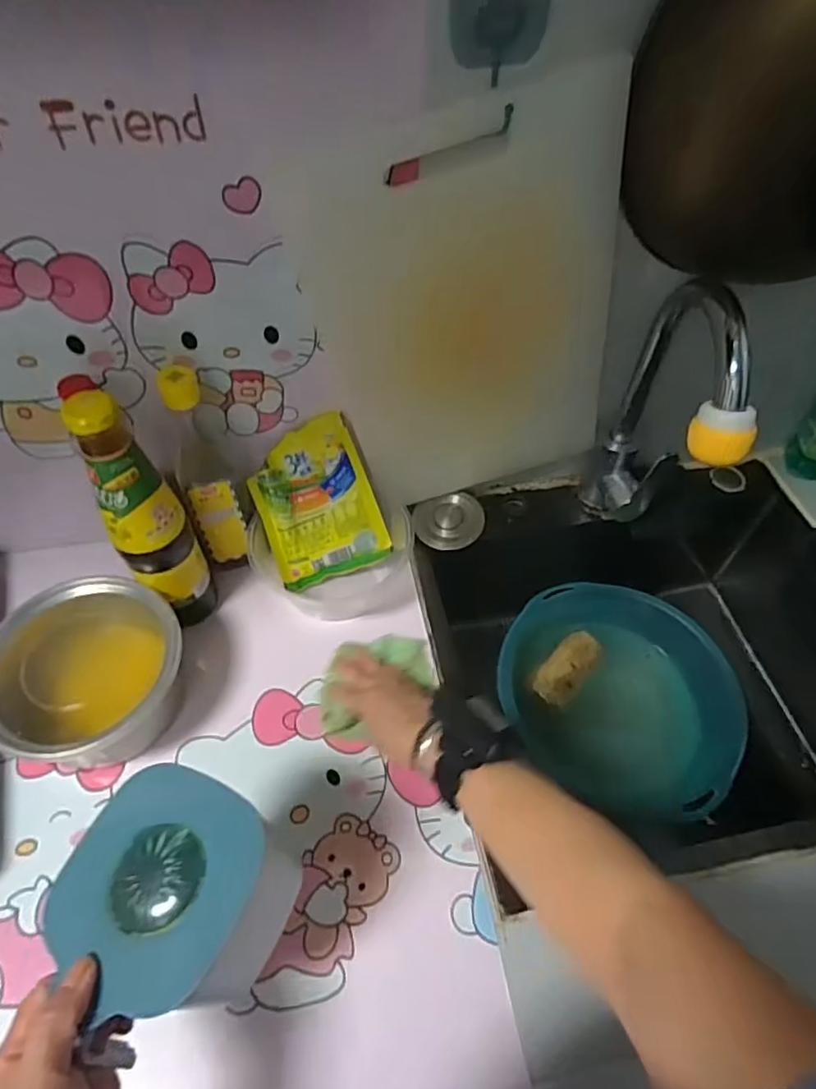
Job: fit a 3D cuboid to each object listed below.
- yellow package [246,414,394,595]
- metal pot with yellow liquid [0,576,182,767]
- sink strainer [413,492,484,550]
[{"bbox_3d":[-0.095,-0.041,0.628,0.118,0.160,0.011,-19,18,-4],"label":"yellow package"},{"bbox_3d":[-0.279,0.119,0.532,0.138,0.097,0.154,23,56,15],"label":"metal pot with yellow liquid"},{"bbox_3d":[0.049,-0.027,0.701,0.078,0.064,0.020,-15,16,6],"label":"sink strainer"}]

